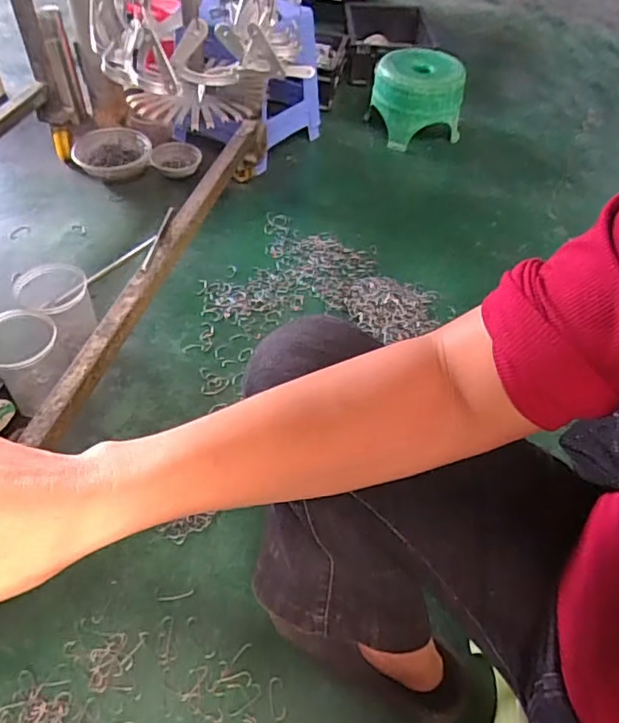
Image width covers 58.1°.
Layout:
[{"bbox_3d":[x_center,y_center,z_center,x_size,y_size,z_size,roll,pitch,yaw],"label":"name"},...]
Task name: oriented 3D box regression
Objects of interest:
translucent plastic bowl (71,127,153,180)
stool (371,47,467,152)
[{"bbox_3d":[-0.433,-0.452,1.231,0.167,0.057,0.155,-2,50,-6],"label":"translucent plastic bowl"},{"bbox_3d":[0.273,-0.661,1.399,0.223,0.152,0.215,9,51,5],"label":"stool"}]

